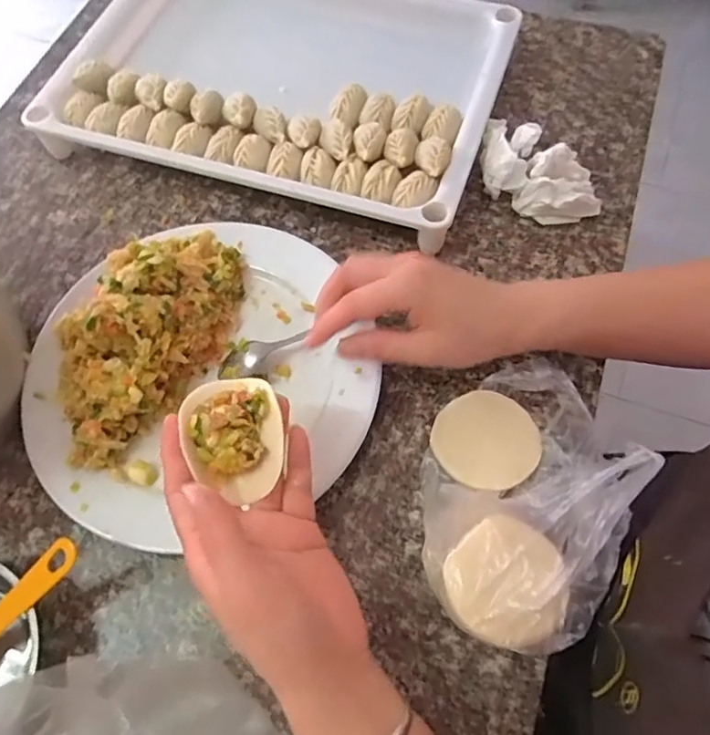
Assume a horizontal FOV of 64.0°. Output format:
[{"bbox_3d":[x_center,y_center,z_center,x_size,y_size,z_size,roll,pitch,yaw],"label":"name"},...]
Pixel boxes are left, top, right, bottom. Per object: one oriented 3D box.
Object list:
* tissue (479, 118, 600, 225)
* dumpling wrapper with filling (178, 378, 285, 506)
[{"bbox_3d":[0.153,-0.162,0.469,0.106,0.042,0.073,19,68,11],"label":"tissue"},{"bbox_3d":[-0.065,0.036,0.306,0.049,0.025,0.065,-13,65,-3],"label":"dumpling wrapper with filling"}]

